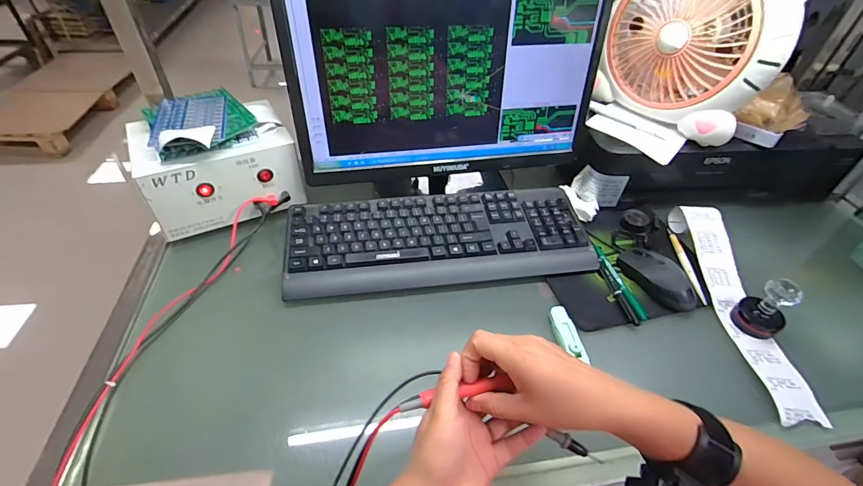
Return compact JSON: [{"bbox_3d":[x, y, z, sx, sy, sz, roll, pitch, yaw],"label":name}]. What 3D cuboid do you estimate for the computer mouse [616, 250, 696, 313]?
[{"bbox_3d":[0.316,0.044,0.560,0.049,0.030,0.109,-24,50,-25],"label":"computer mouse"}]

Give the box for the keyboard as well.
[{"bbox_3d":[0.013,-0.007,0.595,0.432,0.040,0.159,-4,45,-8],"label":"keyboard"}]

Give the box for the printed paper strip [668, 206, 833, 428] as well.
[{"bbox_3d":[0.412,0.070,0.544,0.058,0.054,0.335,4,44,0],"label":"printed paper strip"}]

